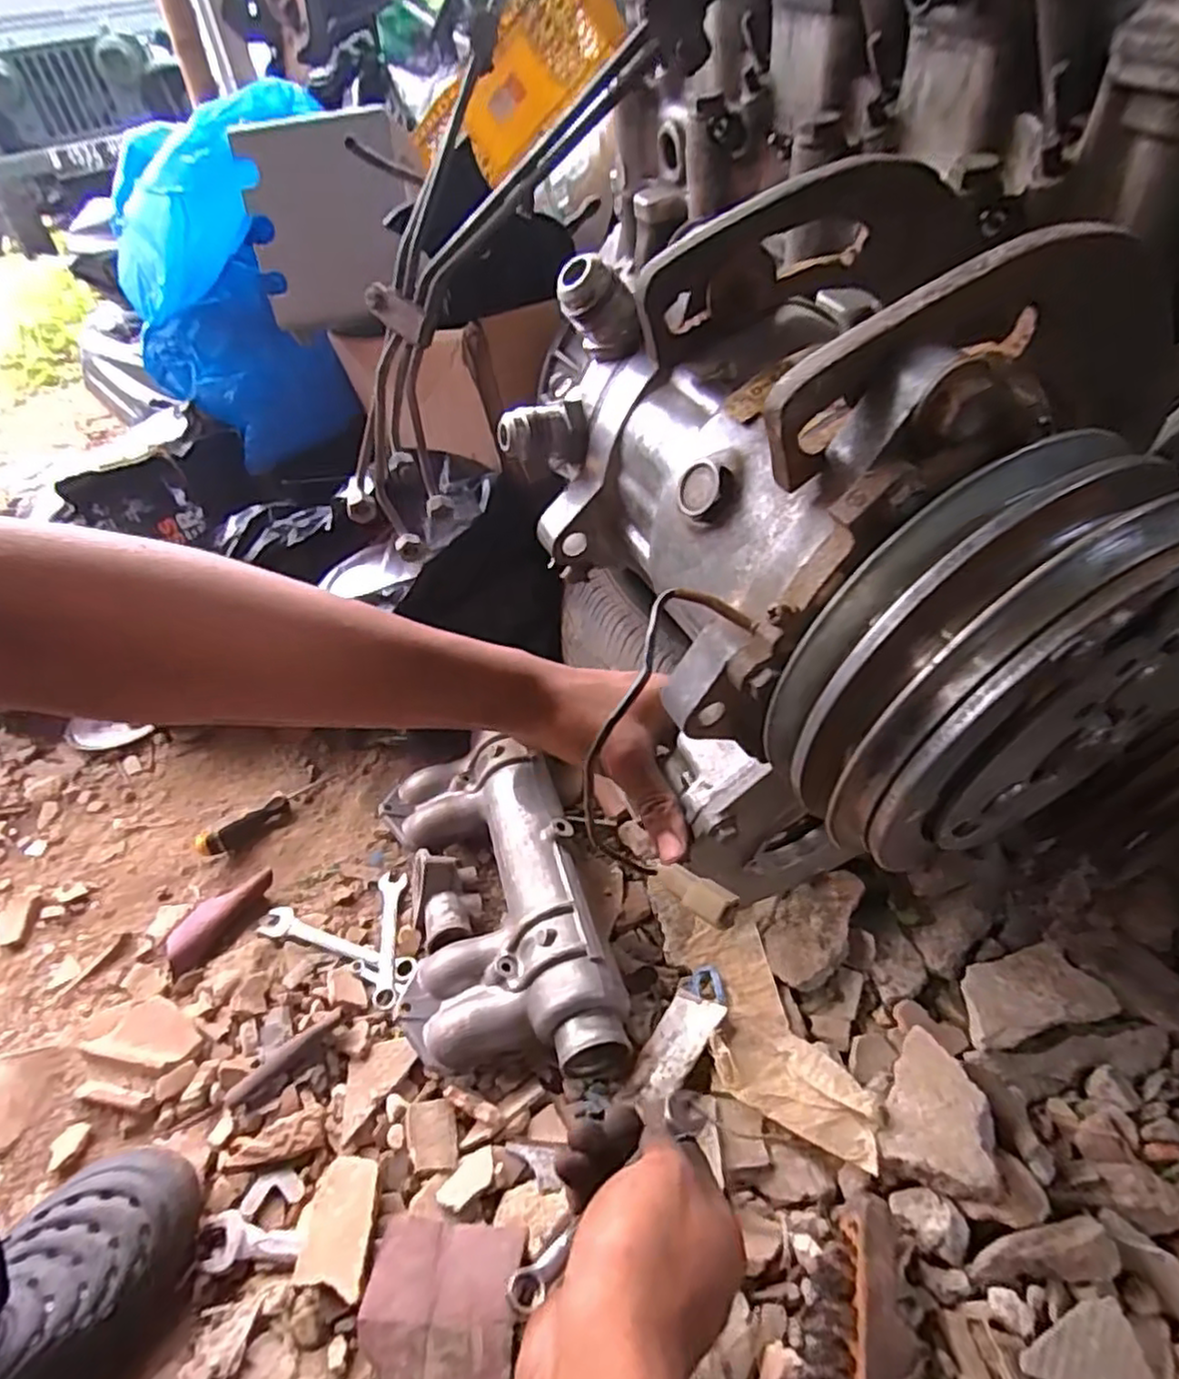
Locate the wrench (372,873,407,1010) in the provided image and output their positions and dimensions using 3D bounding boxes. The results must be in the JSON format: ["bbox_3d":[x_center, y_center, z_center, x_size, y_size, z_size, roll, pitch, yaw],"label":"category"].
[{"bbox_3d":[-0.186,0.231,0.663,0.027,0.005,0.139,-11,41,-4],"label":"wrench"}]

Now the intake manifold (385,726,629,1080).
[{"bbox_3d":[-0.088,0.187,0.632,0.163,0.080,0.350,-15,41,-10],"label":"intake manifold"}]

